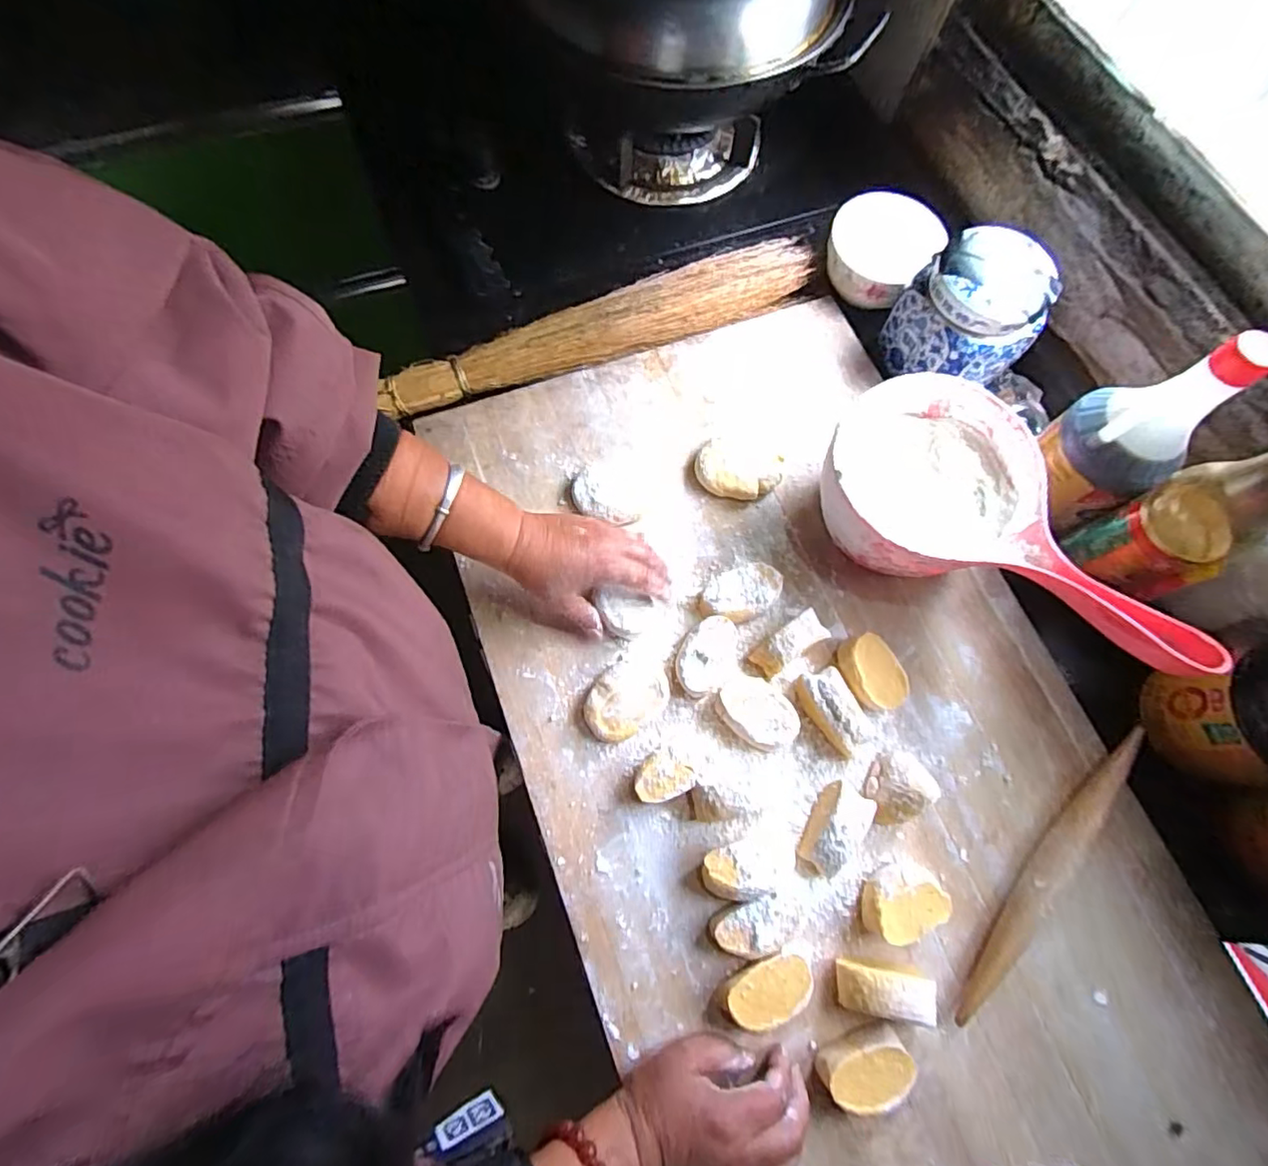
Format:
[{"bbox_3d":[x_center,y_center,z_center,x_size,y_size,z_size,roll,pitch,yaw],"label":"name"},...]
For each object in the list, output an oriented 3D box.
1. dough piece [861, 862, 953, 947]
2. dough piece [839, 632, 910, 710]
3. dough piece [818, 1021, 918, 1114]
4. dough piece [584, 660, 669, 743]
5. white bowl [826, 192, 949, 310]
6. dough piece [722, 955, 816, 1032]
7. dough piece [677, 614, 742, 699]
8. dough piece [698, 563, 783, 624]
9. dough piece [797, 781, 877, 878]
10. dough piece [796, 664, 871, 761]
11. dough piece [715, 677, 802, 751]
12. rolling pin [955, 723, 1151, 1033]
[{"bbox_3d":[0.189,0.224,0.420,0.056,0.034,0.040,-20,73,-8],"label":"dough piece"},{"bbox_3d":[0.186,0.071,0.470,0.037,0.031,0.059,-23,73,-9],"label":"dough piece"},{"bbox_3d":[0.150,0.315,0.386,0.058,0.030,0.033,-13,72,-6],"label":"dough piece"},{"bbox_3d":[-0.007,0.091,0.466,0.069,0.020,0.050,-41,77,-14],"label":"dough piece"},{"bbox_3d":[0.249,-0.339,0.609,0.101,0.051,0.104,0,71,-1],"label":"white bowl"},{"bbox_3d":[0.090,0.273,0.400,0.059,0.022,0.035,-21,73,-8],"label":"dough piece"},{"bbox_3d":[0.060,0.059,0.474,0.045,0.025,0.060,33,74,9],"label":"dough piece"},{"bbox_3d":[0.087,0.010,0.490,0.065,0.029,0.039,-16,72,-7],"label":"dough piece"},{"bbox_3d":[0.143,0.180,0.430,0.035,0.035,0.067,36,74,10],"label":"dough piece"},{"bbox_3d":[0.156,0.100,0.460,0.031,0.037,0.067,-24,74,-9],"label":"dough piece"},{"bbox_3d":[0.096,0.099,0.462,0.061,0.022,0.047,37,74,10],"label":"dough piece"},{"bbox_3d":[0.303,0.204,0.437,0.020,0.026,0.251,42,75,12],"label":"rolling pin"}]

